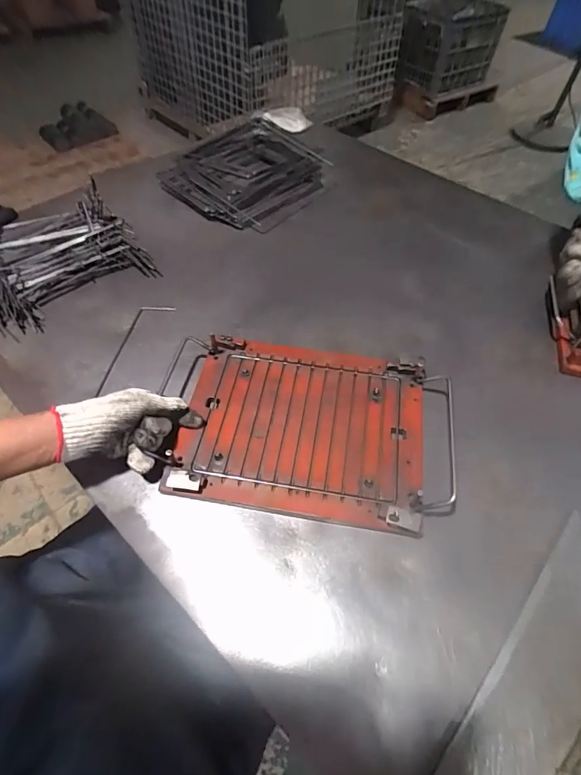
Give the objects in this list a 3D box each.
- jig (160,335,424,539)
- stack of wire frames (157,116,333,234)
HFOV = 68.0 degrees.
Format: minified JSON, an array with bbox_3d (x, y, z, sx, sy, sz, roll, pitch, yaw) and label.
[{"bbox_3d":[0.016,0.044,0.550,0.297,0.026,0.235,8,56,5],"label":"jig"},{"bbox_3d":[-0.090,-0.464,0.933,0.271,0.060,0.313,33,57,21],"label":"stack of wire frames"}]

